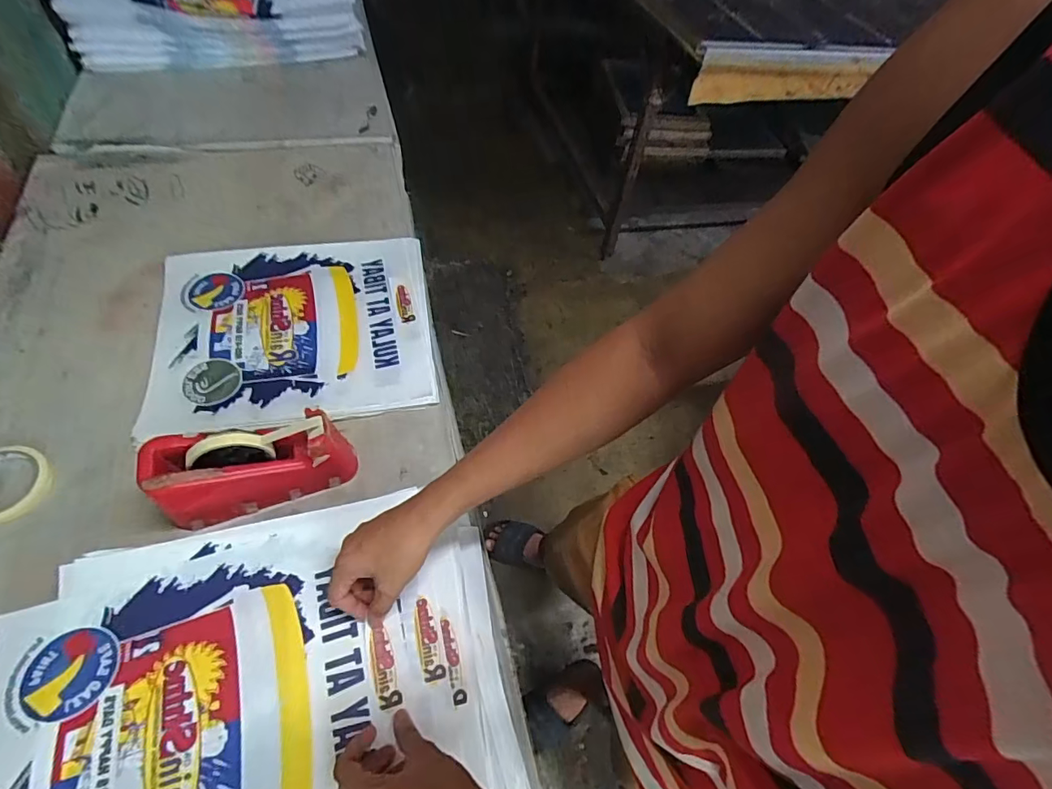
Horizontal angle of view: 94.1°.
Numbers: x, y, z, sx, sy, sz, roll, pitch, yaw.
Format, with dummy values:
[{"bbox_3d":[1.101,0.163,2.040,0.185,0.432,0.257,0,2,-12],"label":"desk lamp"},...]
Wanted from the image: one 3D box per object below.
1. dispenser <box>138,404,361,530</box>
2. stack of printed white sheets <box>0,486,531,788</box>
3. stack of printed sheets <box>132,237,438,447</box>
[{"bbox_3d":[-0.305,0.083,0.560,0.202,0.103,0.080,-9,59,-14],"label":"dispenser"},{"bbox_3d":[-0.246,0.297,0.472,0.454,0.060,0.350,-13,58,-13],"label":"stack of printed white sheets"},{"bbox_3d":[-0.337,-0.104,0.725,0.371,0.028,0.332,-7,57,-10],"label":"stack of printed sheets"}]

